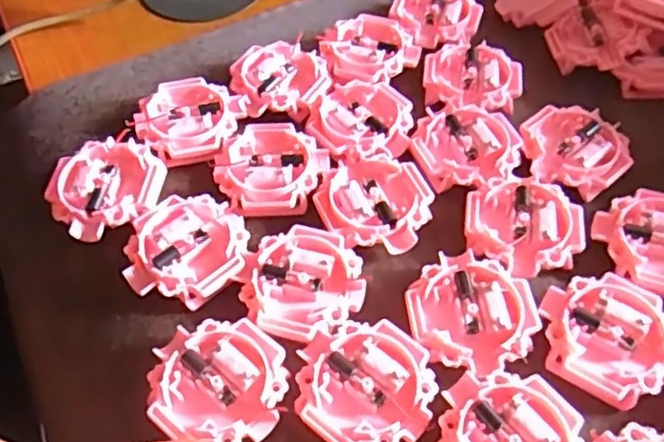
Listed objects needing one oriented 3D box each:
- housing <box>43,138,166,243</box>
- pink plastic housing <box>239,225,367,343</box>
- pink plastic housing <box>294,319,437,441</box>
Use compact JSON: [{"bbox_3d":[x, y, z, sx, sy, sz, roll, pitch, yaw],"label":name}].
[{"bbox_3d":[-0.108,-0.014,0.319,0.054,0.021,0.049,-18,56,-12],"label":"housing"},{"bbox_3d":[-0.011,0.028,0.284,0.048,0.013,0.051,13,55,10],"label":"pink plastic housing"},{"bbox_3d":[0.013,0.066,0.259,0.052,0.015,0.051,34,61,22],"label":"pink plastic housing"}]

